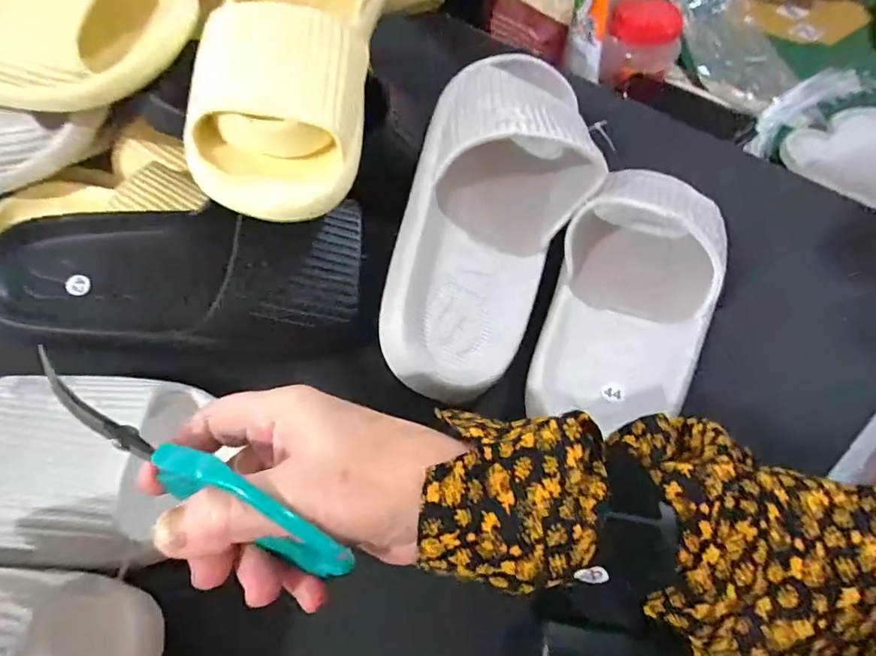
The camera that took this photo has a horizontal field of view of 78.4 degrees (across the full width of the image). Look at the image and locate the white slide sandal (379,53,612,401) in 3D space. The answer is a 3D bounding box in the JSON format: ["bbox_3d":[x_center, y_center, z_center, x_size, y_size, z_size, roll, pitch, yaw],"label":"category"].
[{"bbox_3d":[0.043,-0.095,0.371,0.119,0.095,0.289,15,52,12],"label":"white slide sandal"}]

